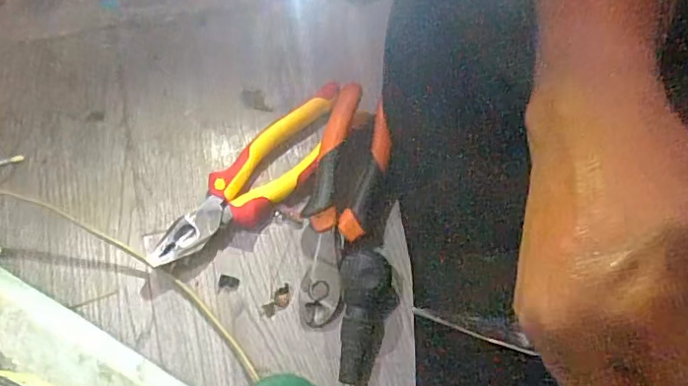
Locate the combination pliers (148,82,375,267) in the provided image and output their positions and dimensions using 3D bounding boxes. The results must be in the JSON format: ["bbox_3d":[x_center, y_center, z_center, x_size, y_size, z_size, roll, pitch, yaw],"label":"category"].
[{"bbox_3d":[-0.065,-0.012,0.436,0.196,0.026,0.048,-39,80,-15],"label":"combination pliers"}]

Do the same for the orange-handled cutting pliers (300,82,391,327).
[{"bbox_3d":[0.001,0.009,0.418,0.058,0.040,0.183,11,87,2],"label":"orange-handled cutting pliers"}]

